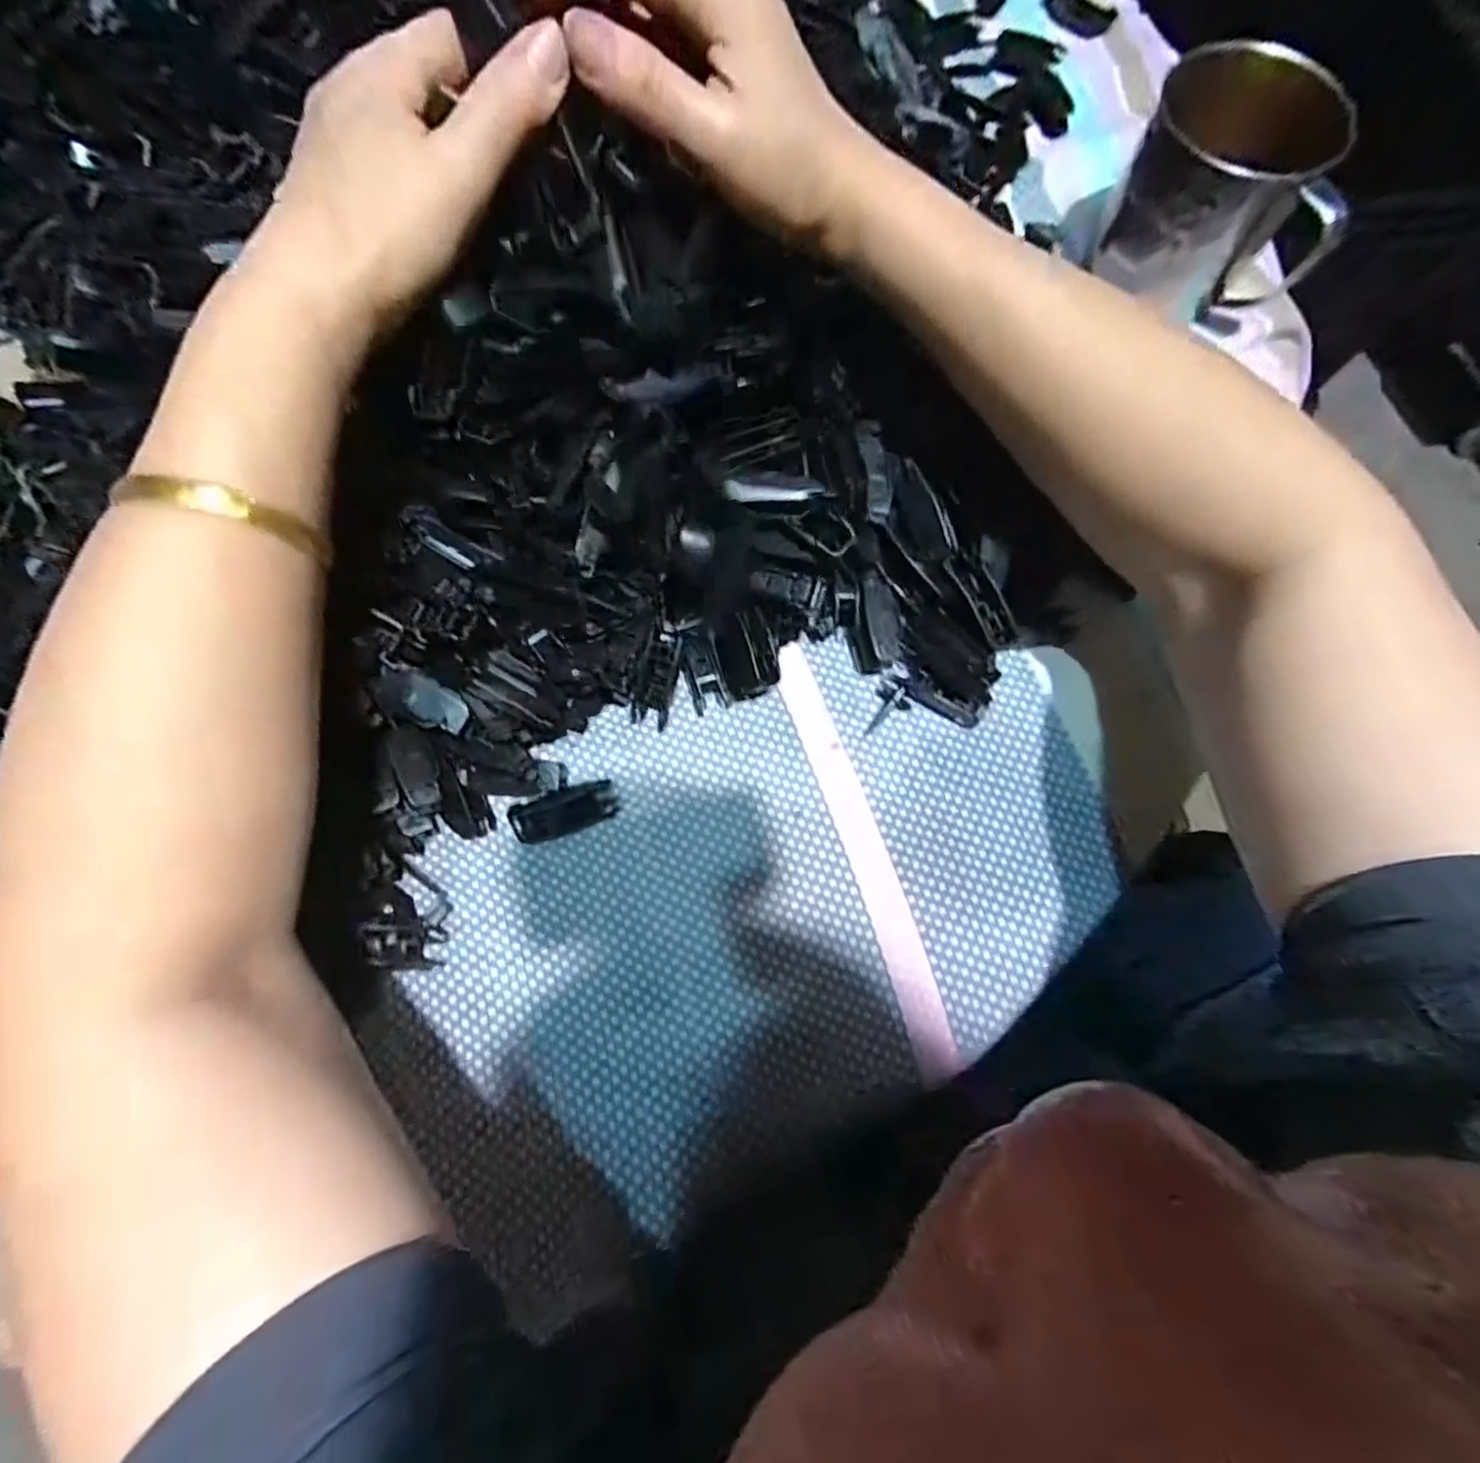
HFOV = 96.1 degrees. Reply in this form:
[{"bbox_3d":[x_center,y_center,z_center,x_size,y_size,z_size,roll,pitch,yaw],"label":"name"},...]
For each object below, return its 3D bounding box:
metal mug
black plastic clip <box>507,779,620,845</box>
[{"bbox_3d":[0.256,-0.285,0.355,0.097,0.096,0.079,15,74,4],"label":"metal mug"},{"bbox_3d":[-0.082,0.036,0.312,0.047,0.011,0.021,-19,74,-6],"label":"black plastic clip"}]

